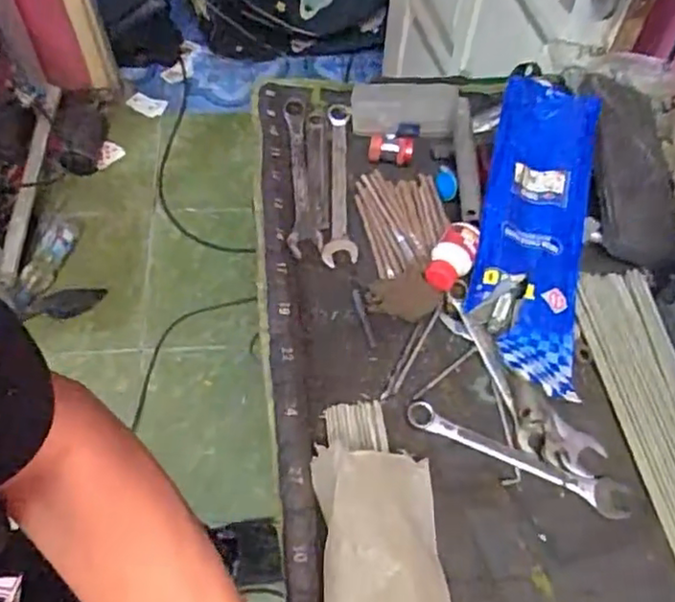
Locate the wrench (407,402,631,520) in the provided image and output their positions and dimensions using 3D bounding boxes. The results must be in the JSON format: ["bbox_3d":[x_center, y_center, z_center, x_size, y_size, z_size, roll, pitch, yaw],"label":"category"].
[{"bbox_3d":[0.154,0.136,0.562,0.195,0.007,0.031,22,61,10],"label":"wrench"}]

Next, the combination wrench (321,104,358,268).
[{"bbox_3d":[0.003,-0.134,0.720,0.036,0.014,0.220,1,59,-2],"label":"combination wrench"}]

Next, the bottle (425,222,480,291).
[{"bbox_3d":[0.111,-0.040,0.625,0.037,0.034,0.080,21,60,10],"label":"bottle"}]

